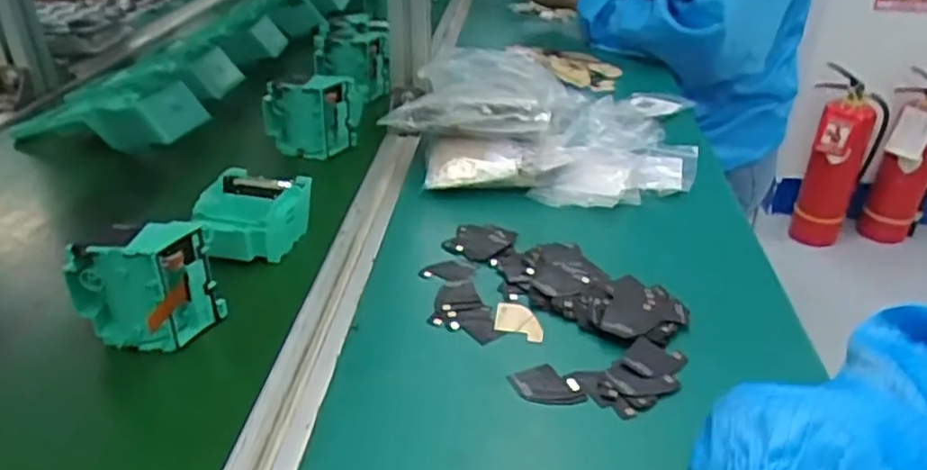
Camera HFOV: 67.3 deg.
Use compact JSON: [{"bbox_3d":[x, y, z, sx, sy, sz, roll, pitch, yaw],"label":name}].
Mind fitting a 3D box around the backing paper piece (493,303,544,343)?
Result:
[{"bbox_3d":[0.038,0.058,0.467,0.032,0.004,0.036,-1,37,13],"label":"backing paper piece"}]

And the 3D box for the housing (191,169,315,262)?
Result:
[{"bbox_3d":[-0.165,-0.016,0.544,0.076,0.035,0.080,9,29,6],"label":"housing"}]

